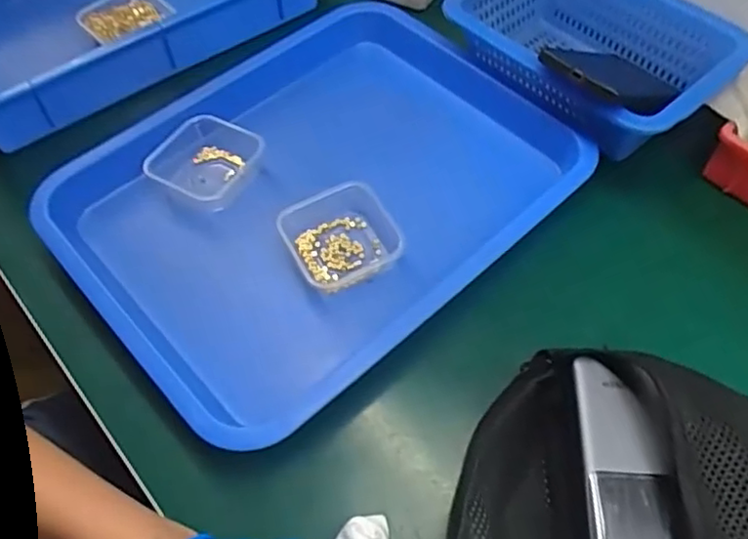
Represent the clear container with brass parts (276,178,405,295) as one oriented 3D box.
[{"bbox_3d":[-0.024,-0.021,0.501,0.083,0.036,0.079,-24,59,-13],"label":"clear container with brass parts"}]

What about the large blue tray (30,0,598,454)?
[{"bbox_3d":[-0.042,-0.058,0.547,0.383,0.079,0.299,-38,63,-21],"label":"large blue tray"}]

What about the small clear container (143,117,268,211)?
[{"bbox_3d":[-0.142,-0.092,0.550,0.082,0.030,0.077,27,62,18],"label":"small clear container"}]

